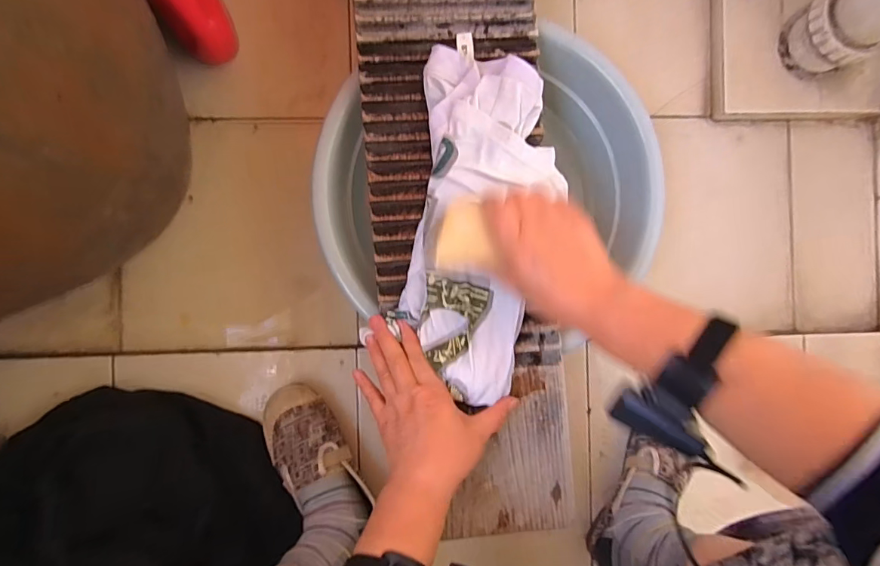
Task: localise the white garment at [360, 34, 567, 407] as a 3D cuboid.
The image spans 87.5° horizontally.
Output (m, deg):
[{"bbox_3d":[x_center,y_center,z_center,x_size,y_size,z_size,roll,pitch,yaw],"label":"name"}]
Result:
[{"bbox_3d":[0.042,-0.061,0.446,0.142,0.035,0.337,4,86,-4],"label":"white garment"}]

